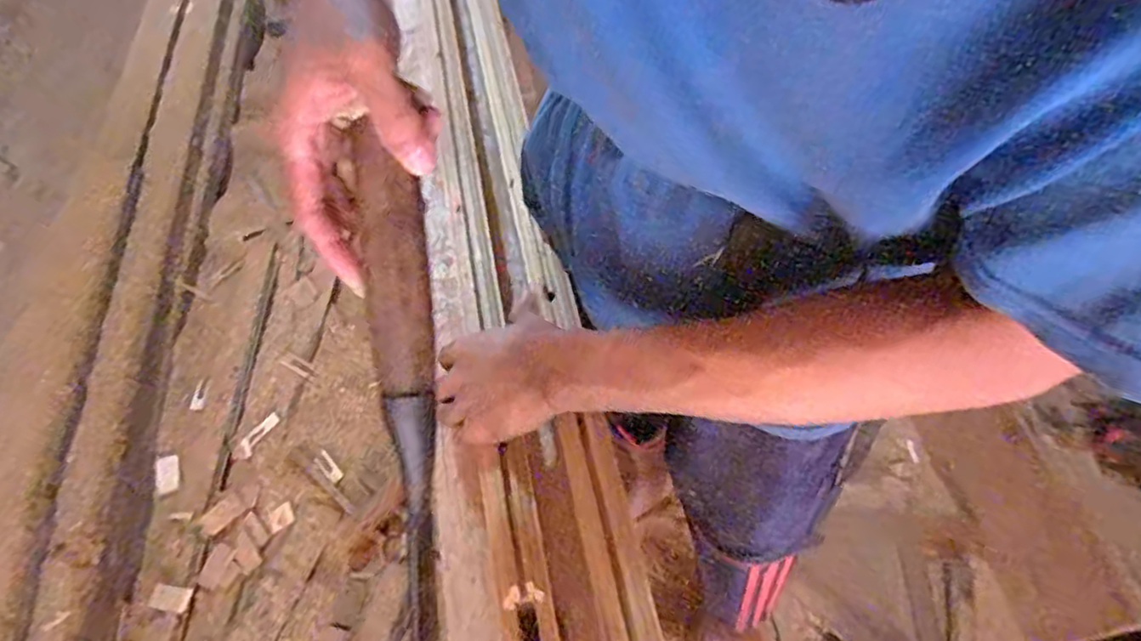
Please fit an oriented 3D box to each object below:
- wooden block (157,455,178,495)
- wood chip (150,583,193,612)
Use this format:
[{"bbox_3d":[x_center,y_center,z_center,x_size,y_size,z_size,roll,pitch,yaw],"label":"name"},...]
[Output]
[{"bbox_3d":[-0.776,0.294,1.280,0.038,0.009,0.074,-18,58,-13],"label":"wooden block"},{"bbox_3d":[-0.690,0.476,1.144,0.067,0.006,0.040,9,56,4],"label":"wood chip"}]

